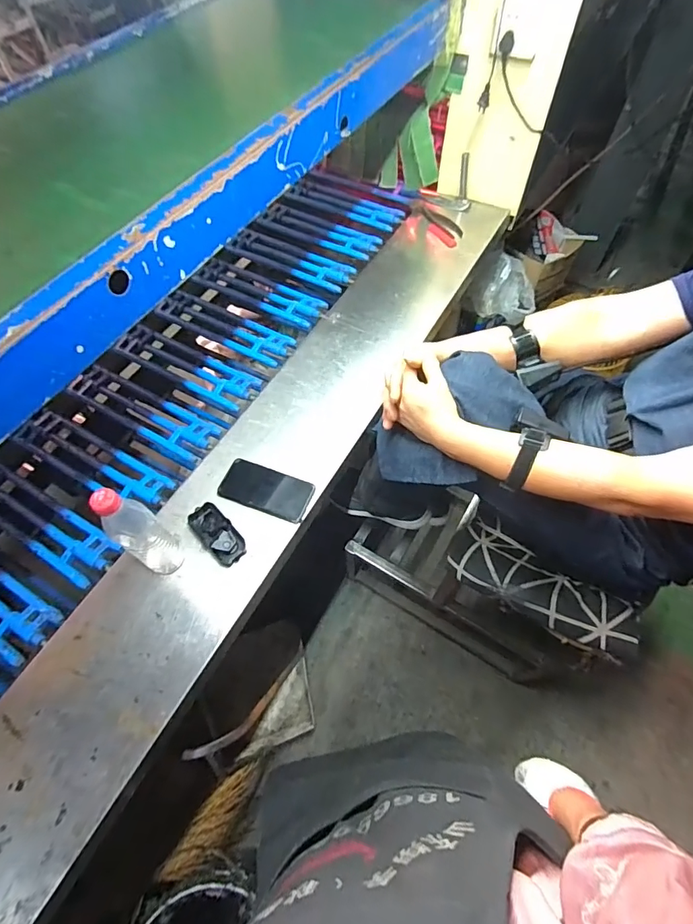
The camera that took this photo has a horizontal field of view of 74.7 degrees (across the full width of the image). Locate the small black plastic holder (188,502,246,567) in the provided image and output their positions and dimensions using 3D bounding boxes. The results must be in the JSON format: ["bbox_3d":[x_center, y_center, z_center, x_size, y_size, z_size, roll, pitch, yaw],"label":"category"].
[{"bbox_3d":[-0.216,0.121,0.761,0.055,0.024,0.109,-39,67,-19],"label":"small black plastic holder"}]

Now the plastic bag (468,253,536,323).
[{"bbox_3d":[0.513,-0.558,1.474,0.225,0.254,0.113,-19,62,-10],"label":"plastic bag"}]

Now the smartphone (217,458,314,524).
[{"bbox_3d":[-0.144,0.050,0.820,0.163,0.011,0.084,18,62,11],"label":"smartphone"}]

